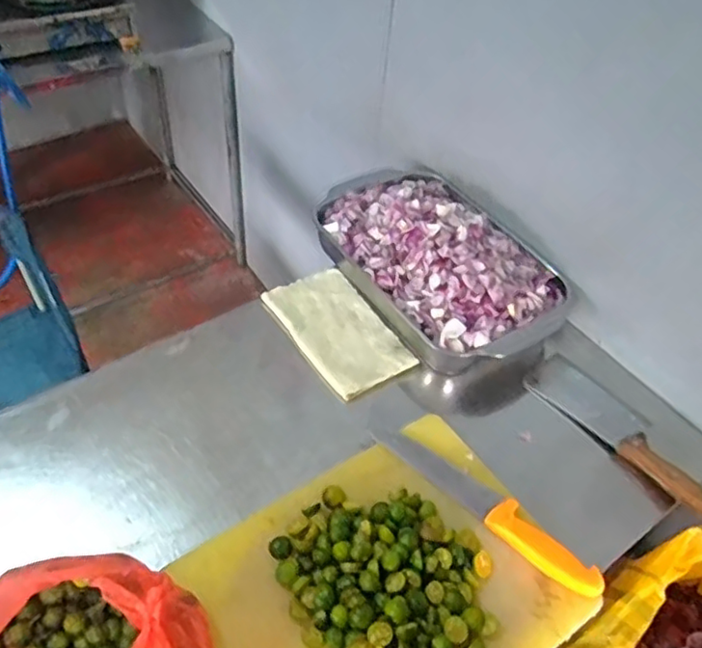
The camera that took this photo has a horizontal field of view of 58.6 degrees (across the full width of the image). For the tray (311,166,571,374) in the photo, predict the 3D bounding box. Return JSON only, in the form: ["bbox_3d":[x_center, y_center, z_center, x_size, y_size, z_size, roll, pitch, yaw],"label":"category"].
[{"bbox_3d":[0.138,-0.122,1.023,0.281,0.114,0.450,-26,55,-25],"label":"tray"}]

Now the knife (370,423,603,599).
[{"bbox_3d":[0.163,0.215,0.767,0.311,0.020,0.050,35,54,24],"label":"knife"}]

